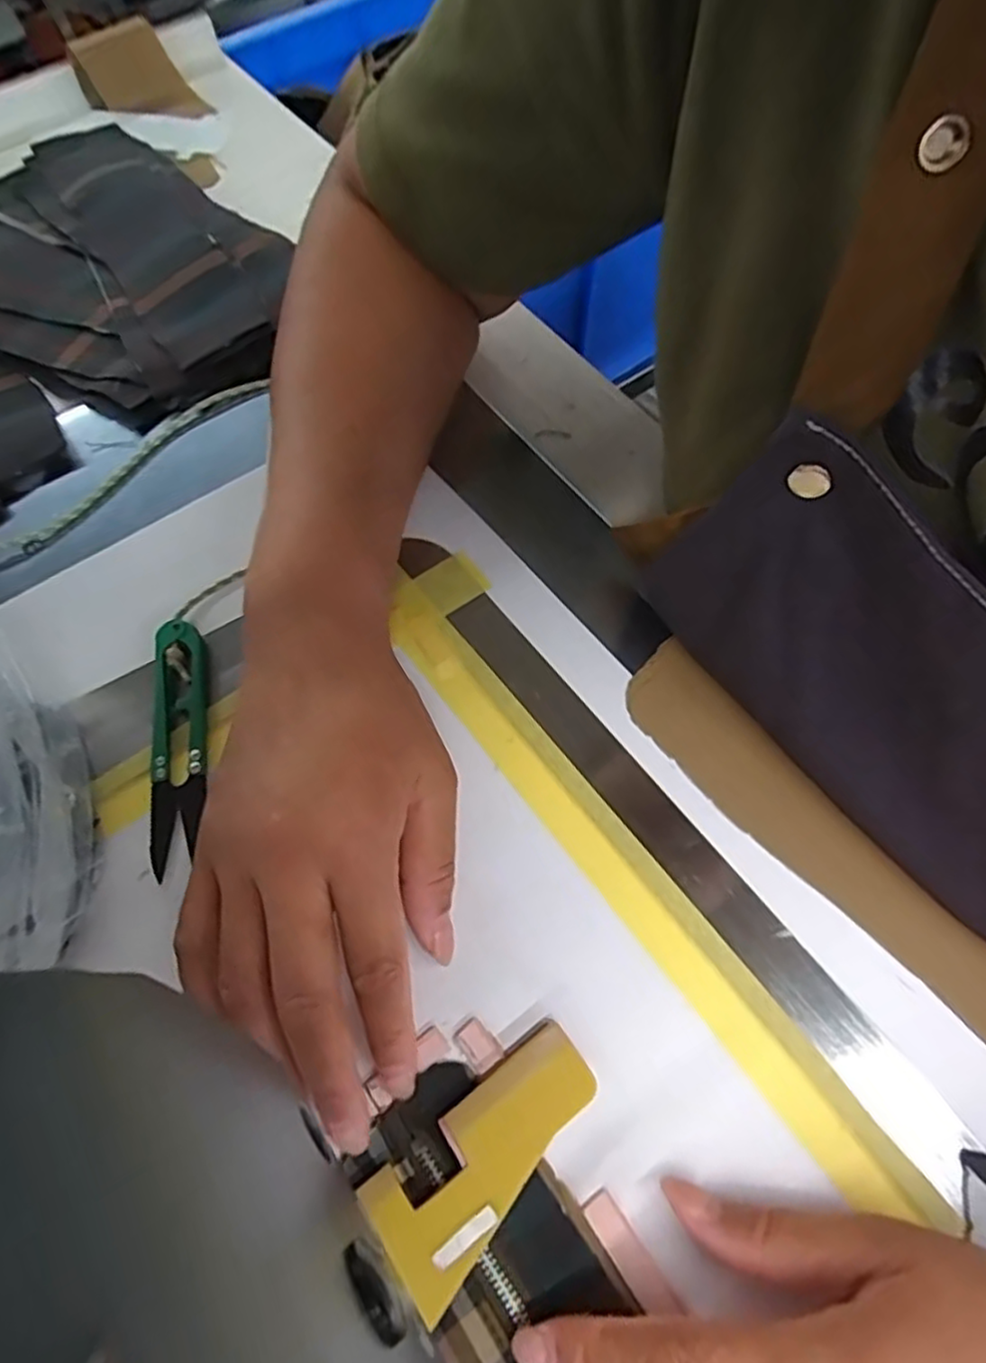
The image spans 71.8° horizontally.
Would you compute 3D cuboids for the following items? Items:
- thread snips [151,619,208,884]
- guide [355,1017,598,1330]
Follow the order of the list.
[{"bbox_3d":[-0.127,0.023,0.274,0.021,0.013,0.101,-9,64,-4],"label":"thread snips"},{"bbox_3d":[0.000,0.150,0.216,0.079,0.008,0.037,-35,69,-15],"label":"guide"}]

